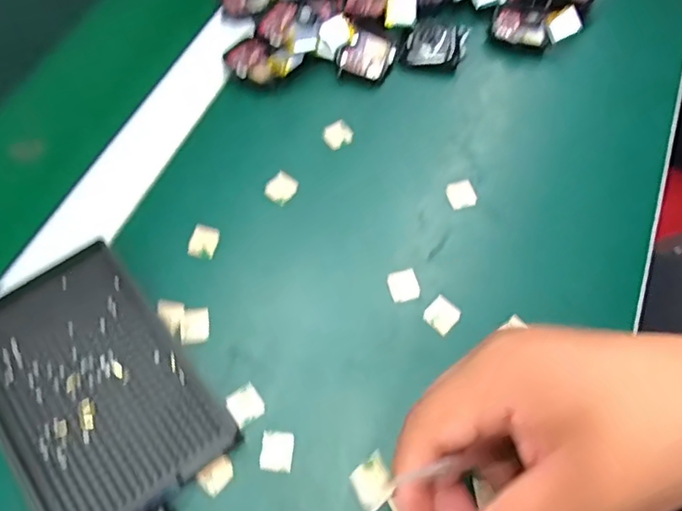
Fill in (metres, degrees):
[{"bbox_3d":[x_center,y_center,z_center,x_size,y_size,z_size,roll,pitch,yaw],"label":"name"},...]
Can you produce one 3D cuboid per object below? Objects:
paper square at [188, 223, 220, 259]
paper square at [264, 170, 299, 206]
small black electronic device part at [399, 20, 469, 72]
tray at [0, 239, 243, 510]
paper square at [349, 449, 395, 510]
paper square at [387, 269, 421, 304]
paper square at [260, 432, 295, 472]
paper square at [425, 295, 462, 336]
[{"bbox_3d":[-0.082,-0.009,0.342,0.016,0.004,0.021,9,62,2],"label":"paper square"},{"bbox_3d":[-0.037,-0.043,0.362,0.017,0.005,0.020,30,65,12],"label":"paper square"},{"bbox_3d":[0.068,-0.154,0.416,0.042,0.015,0.040,18,63,6],"label":"small black electronic device part"},{"bbox_3d":[-0.126,0.063,0.290,0.089,0.019,0.138,-35,69,-19],"label":"tray"},{"bbox_3d":[0.011,0.082,0.206,0.017,0.004,0.017,-16,76,-44],"label":"paper square"},{"bbox_3d":[0.036,0.017,0.329,0.016,0.004,0.018,-12,64,-9],"label":"paper square"},{"bbox_3d":[-0.032,0.097,0.285,0.015,0.004,0.018,5,62,-1],"label":"paper square"},{"bbox_3d":[0.057,0.033,0.322,0.017,0.004,0.018,41,71,18],"label":"paper square"}]

